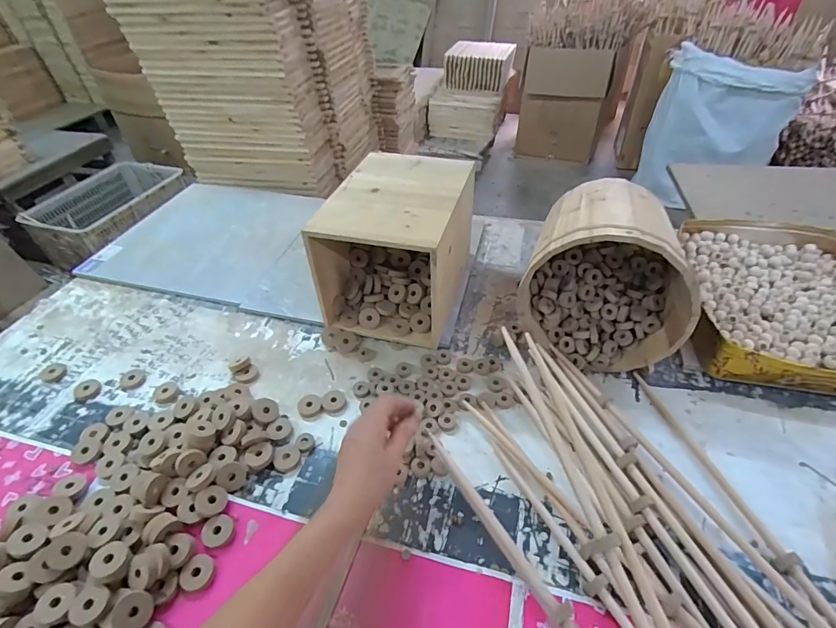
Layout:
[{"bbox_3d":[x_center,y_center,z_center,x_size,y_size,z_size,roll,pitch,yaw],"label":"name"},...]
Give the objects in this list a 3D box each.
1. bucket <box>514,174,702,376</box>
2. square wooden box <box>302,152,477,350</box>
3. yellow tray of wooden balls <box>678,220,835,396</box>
[{"bbox_3d":[0.298,-0.064,0.653,0.221,0.225,0.226,17,47,21],"label":"bucket"},{"bbox_3d":[-0.030,-0.114,0.735,0.199,0.215,0.263,9,45,14],"label":"square wooden box"},{"bbox_3d":[0.602,-0.030,0.696,0.292,0.055,0.374,9,45,13],"label":"yellow tray of wooden balls"}]

